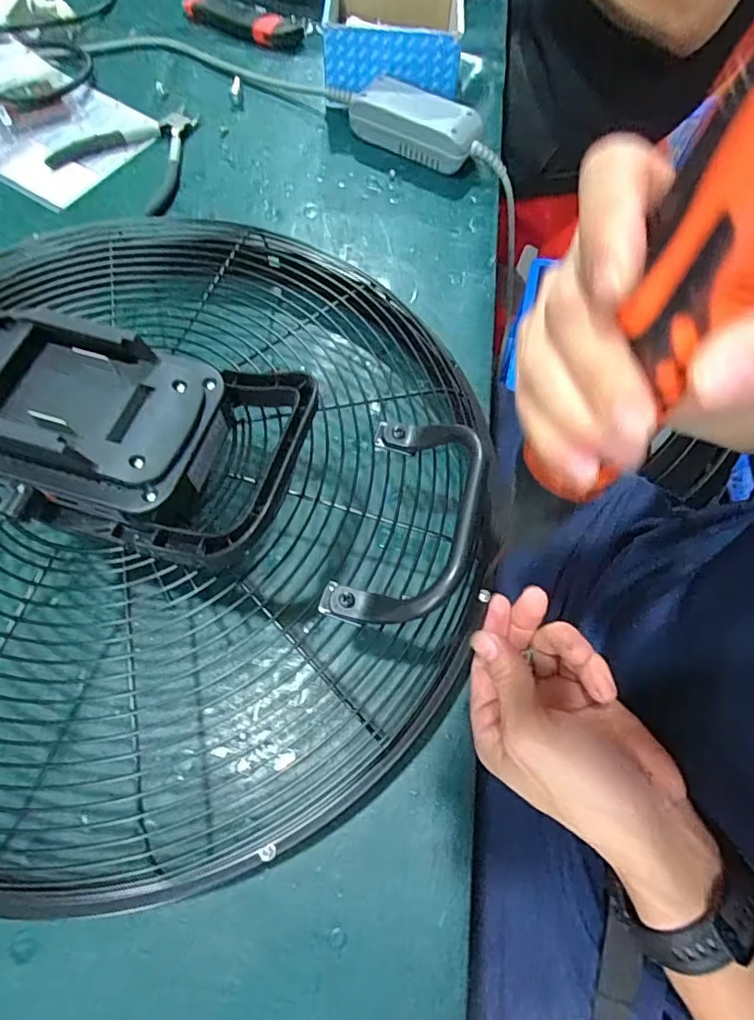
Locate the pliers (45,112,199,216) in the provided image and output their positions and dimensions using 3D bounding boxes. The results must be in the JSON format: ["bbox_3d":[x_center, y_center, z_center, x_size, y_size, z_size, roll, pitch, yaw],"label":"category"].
[{"bbox_3d":[-0.246,-0.339,0.500,0.121,0.012,0.135,5,66,-1],"label":"pliers"}]

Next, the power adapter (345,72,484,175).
[{"bbox_3d":[0.037,-0.378,0.516,0.129,0.044,0.053,26,67,8],"label":"power adapter"}]

